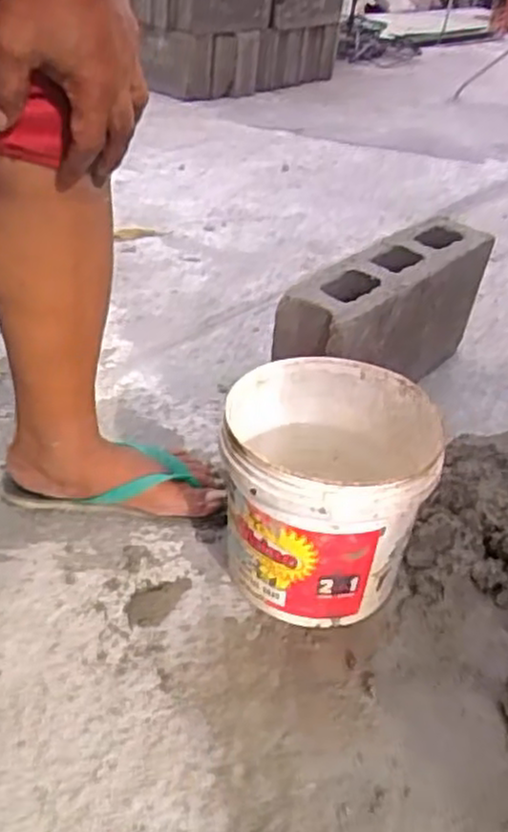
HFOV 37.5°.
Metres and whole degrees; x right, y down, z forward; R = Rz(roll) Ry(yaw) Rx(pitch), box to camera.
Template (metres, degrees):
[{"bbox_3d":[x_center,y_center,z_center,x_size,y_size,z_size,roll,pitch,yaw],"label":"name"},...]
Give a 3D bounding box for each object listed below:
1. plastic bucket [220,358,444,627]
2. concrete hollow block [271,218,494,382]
[{"bbox_3d":[0.066,0.073,0.730,0.185,0.188,0.222,6,35,1],"label":"plastic bucket"},{"bbox_3d":[0.176,-0.112,1.006,0.115,0.205,0.406,24,39,26],"label":"concrete hollow block"}]

